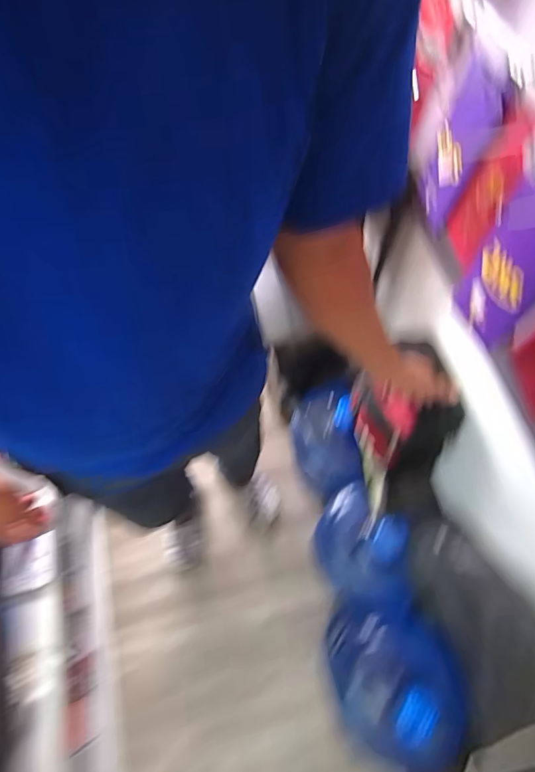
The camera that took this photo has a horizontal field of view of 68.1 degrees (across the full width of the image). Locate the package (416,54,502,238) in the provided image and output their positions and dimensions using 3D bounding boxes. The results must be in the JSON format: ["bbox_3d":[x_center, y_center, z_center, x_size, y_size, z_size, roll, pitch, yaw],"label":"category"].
[{"bbox_3d":[0.224,-0.279,0.483,0.024,0.163,0.102,0,66,3],"label":"package"}]

